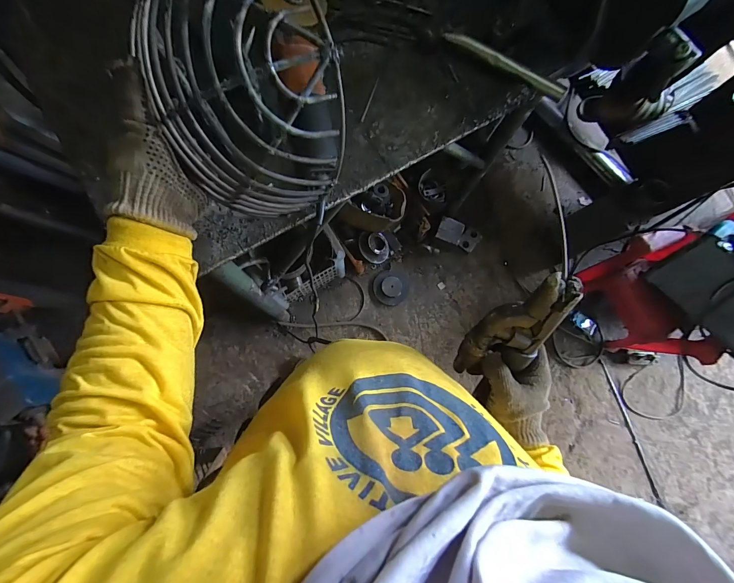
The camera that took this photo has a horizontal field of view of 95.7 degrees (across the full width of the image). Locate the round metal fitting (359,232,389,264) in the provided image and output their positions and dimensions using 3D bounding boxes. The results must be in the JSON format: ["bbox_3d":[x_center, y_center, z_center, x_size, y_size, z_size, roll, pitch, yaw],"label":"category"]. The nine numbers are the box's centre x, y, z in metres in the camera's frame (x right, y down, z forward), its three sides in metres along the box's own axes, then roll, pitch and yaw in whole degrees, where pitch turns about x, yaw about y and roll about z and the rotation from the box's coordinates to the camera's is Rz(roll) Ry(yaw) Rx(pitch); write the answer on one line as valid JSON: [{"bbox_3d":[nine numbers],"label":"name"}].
[{"bbox_3d":[0.030,-0.171,1.300,0.133,0.051,0.133,-2,96,-22],"label":"round metal fitting"}]

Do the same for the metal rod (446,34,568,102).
[{"bbox_3d":[0.217,-0.357,0.521,0.205,0.017,0.018,30,81,2],"label":"metal rod"}]

